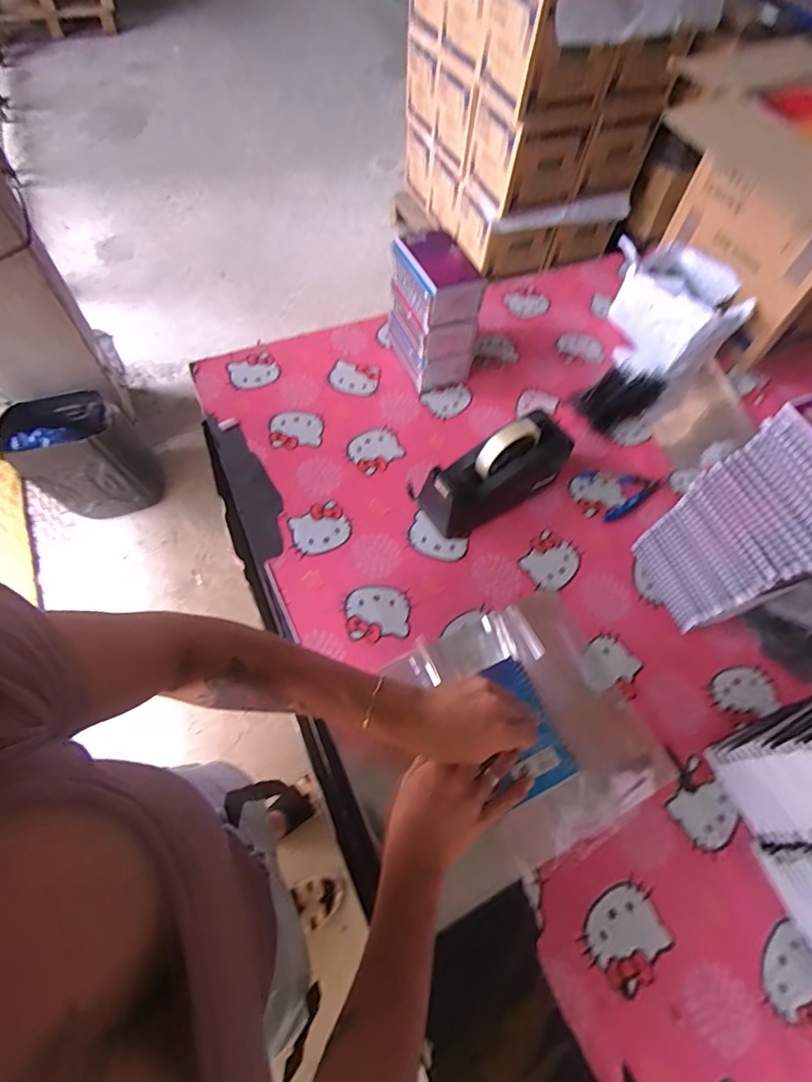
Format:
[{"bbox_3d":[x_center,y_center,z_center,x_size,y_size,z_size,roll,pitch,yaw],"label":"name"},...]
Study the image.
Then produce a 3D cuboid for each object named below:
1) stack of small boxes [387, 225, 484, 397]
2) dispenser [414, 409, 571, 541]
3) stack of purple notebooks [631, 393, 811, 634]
[{"bbox_3d":[0.038,-0.349,0.769,0.102,0.171,0.151,-16,64,-12],"label":"stack of small boxes"},{"bbox_3d":[0.120,-0.092,0.667,0.216,0.117,0.085,-31,68,-18],"label":"dispenser"},{"bbox_3d":[0.384,-0.008,0.550,0.090,0.290,0.142,-15,64,-11],"label":"stack of purple notebooks"}]

